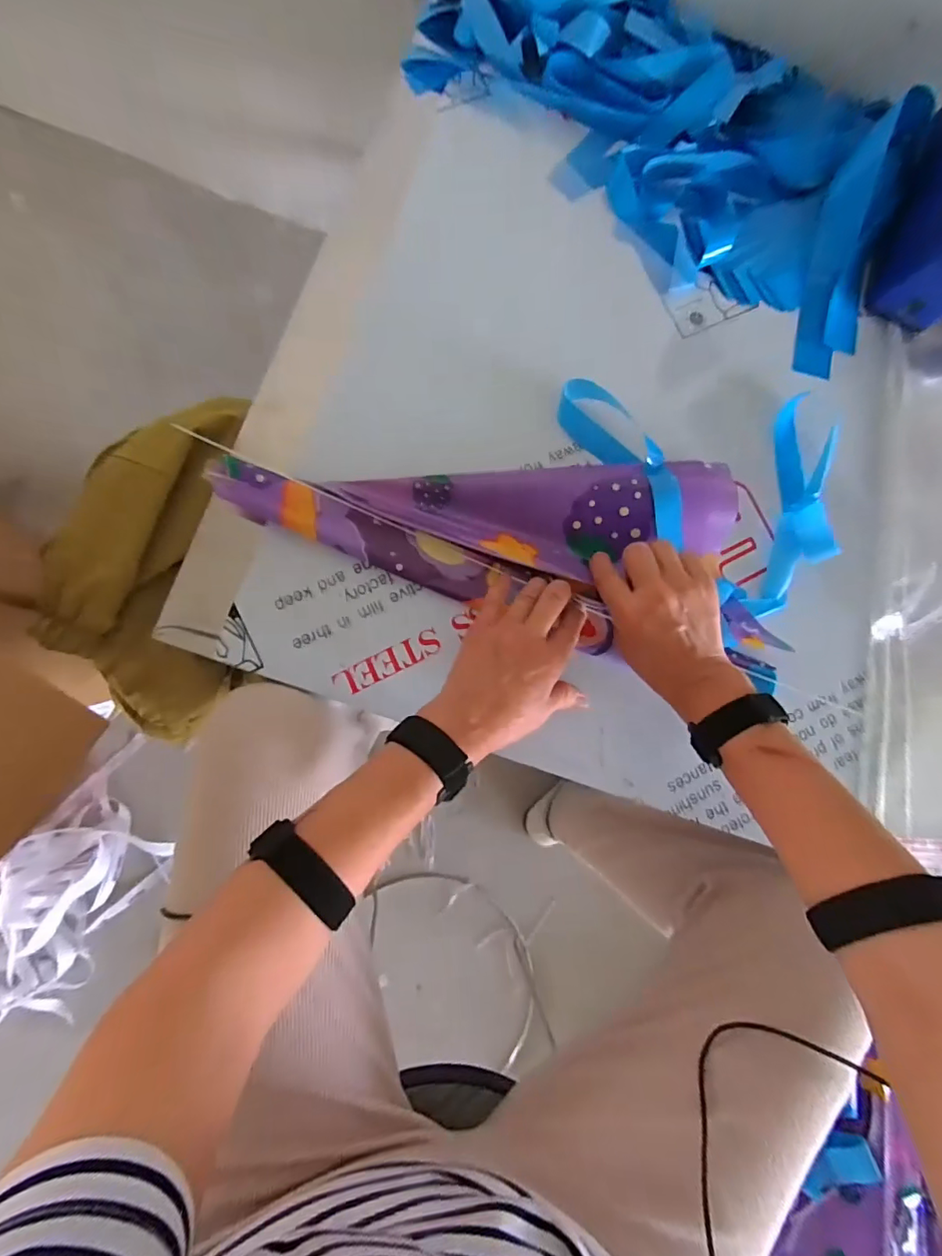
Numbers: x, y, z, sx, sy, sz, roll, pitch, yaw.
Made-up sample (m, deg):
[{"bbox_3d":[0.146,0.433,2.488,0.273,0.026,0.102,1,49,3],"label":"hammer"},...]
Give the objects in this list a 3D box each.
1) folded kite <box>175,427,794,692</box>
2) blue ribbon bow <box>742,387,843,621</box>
[{"bbox_3d":[0.029,-0.078,0.455,0.481,0.037,0.159,6,82,-3],"label":"folded kite"},{"bbox_3d":[0.306,-0.114,0.489,0.058,0.030,0.204,16,82,-3],"label":"blue ribbon bow"}]

